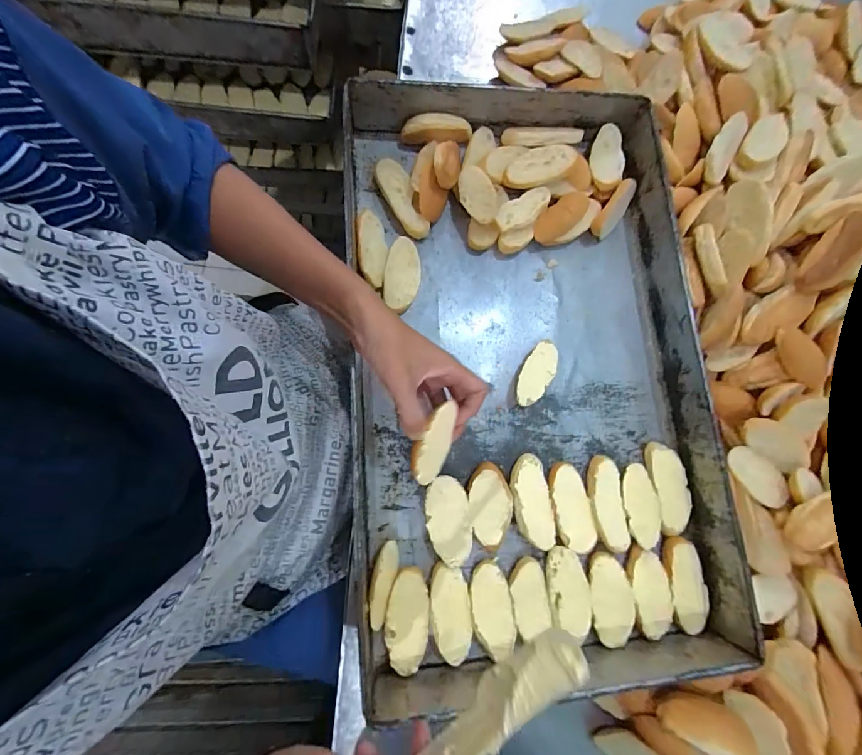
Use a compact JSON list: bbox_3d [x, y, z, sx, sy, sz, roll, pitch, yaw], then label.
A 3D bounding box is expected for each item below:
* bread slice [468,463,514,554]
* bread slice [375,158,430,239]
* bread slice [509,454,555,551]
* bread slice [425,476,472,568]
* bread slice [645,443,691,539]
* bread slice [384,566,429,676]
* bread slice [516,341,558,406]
[{"bbox_3d":[0.062,0.134,0.394,0.045,0.019,0.084,-4,80,-6],"label":"bread slice"},{"bbox_3d":[-0.033,-0.211,0.446,0.035,0.011,0.098,-26,92,-7],"label":"bread slice"},{"bbox_3d":[0.107,0.132,0.399,0.040,0.011,0.095,-10,77,-3],"label":"bread slice"},{"bbox_3d":[0.018,0.147,0.390,0.043,0.018,0.084,-7,80,-7],"label":"bread slice"},{"bbox_3d":[0.261,0.121,0.417,0.040,0.016,0.095,-5,80,-6],"label":"bread slice"},{"bbox_3d":[-0.023,0.236,0.370,0.040,0.012,0.090,3,79,-5],"label":"bread slice"},{"bbox_3d":[0.118,-0.003,0.428,0.034,0.020,0.079,34,78,2],"label":"bread slice"}]

